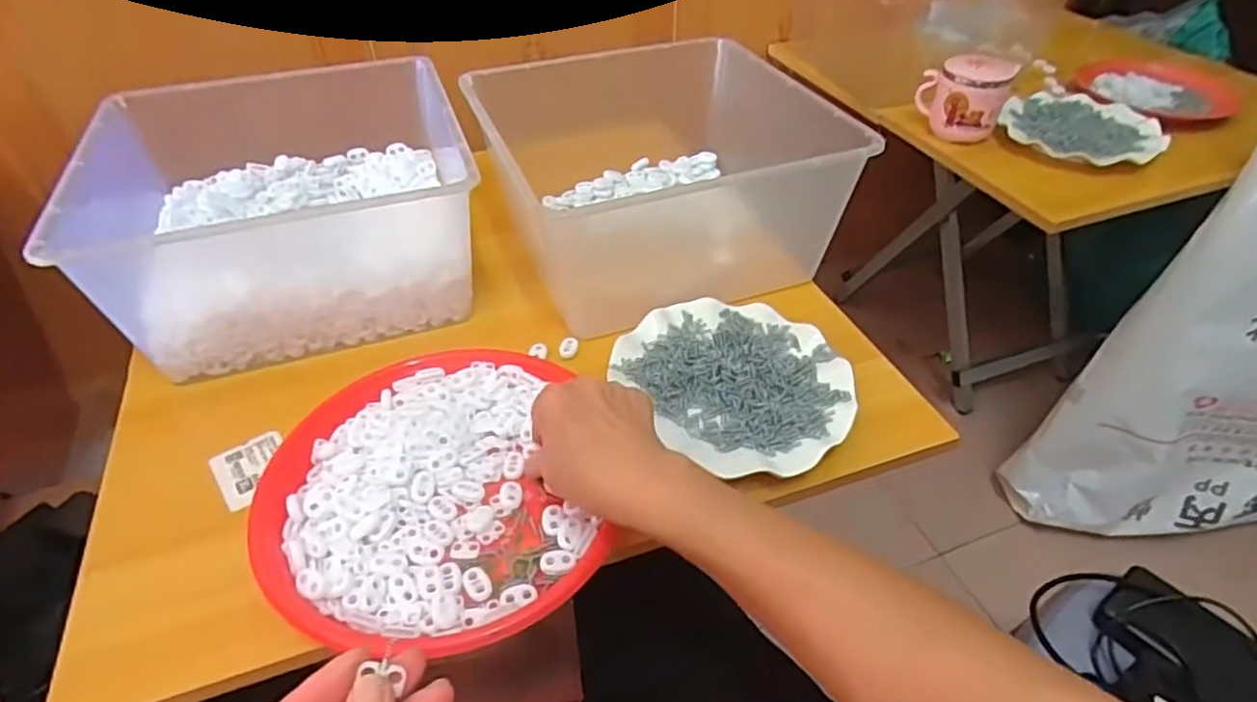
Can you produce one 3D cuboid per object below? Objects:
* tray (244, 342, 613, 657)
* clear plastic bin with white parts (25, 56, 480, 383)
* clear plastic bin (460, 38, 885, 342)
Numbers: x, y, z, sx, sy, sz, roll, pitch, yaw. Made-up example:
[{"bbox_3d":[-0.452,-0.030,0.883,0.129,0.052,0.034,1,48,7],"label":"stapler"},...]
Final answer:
[{"bbox_3d":[-0.135,0.091,0.461,0.202,0.027,0.225,-14,44,-12],"label":"tray"},{"bbox_3d":[-0.296,-0.135,0.606,0.274,0.129,0.259,-16,45,-14],"label":"clear plastic bin with white parts"},{"bbox_3d":[0.028,-0.171,0.646,0.269,0.123,0.270,-16,45,-14],"label":"clear plastic bin"}]

